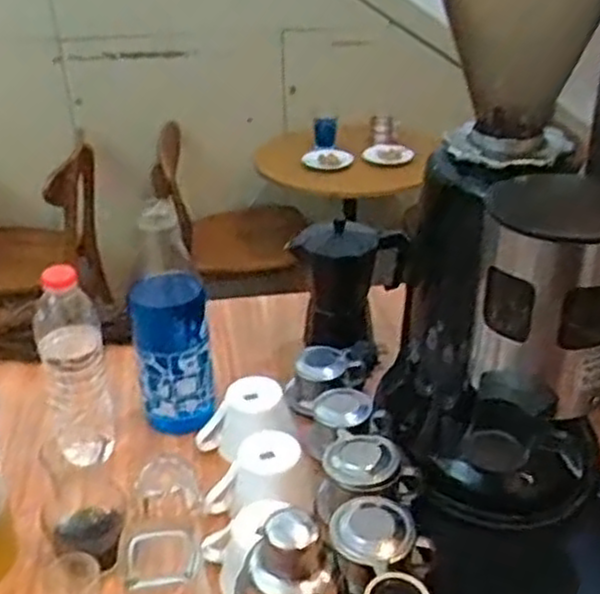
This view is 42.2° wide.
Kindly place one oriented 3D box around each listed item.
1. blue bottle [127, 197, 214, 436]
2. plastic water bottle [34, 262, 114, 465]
[{"bbox_3d":[-0.136,0.033,0.823,0.087,0.241,0.073,-9,32,-13],"label":"blue bottle"},{"bbox_3d":[-0.229,0.068,0.784,0.059,0.218,0.056,-10,32,-14],"label":"plastic water bottle"}]

